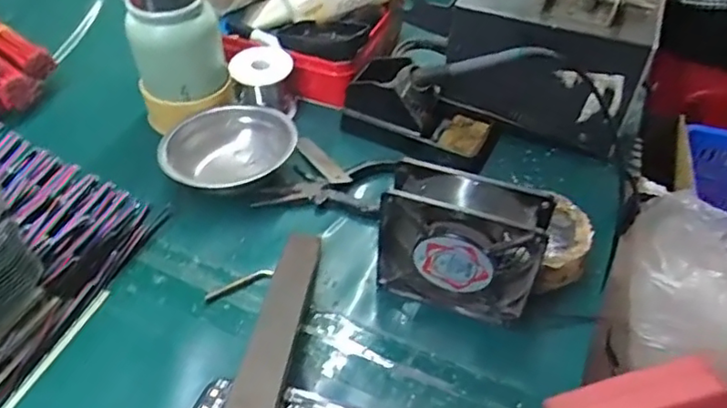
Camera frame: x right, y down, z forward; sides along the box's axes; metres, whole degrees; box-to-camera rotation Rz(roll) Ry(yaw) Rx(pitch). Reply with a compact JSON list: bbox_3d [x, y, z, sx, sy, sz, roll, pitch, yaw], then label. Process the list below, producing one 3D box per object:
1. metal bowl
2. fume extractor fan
[{"bbox_3d":[-0.128,-0.042,0.585,0.103,0.051,0.123,25,50,20],"label":"metal bowl"},{"bbox_3d":[0.074,0.034,0.466,0.118,0.120,0.041,17,48,13],"label":"fume extractor fan"}]

